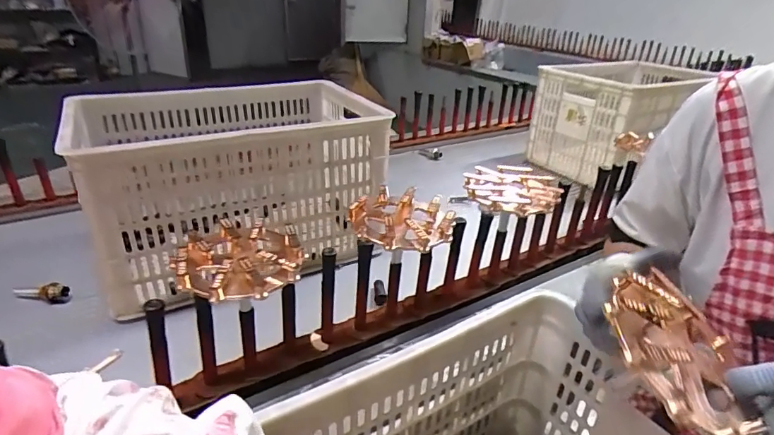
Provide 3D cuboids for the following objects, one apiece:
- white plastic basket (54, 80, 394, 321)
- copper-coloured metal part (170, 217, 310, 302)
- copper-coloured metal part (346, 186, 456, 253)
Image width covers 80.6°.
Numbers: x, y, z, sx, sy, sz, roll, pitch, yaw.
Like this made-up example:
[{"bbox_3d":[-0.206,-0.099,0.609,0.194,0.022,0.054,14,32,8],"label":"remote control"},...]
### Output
[{"bbox_3d":[-0.256,-0.067,0.802,0.481,0.262,0.307,-18,34,-32],"label":"white plastic basket"},{"bbox_3d":[-0.156,0.043,0.489,0.126,0.028,0.129,-7,30,-16],"label":"copper-coloured metal part"},{"bbox_3d":[0.022,0.001,0.594,0.129,0.031,0.126,1,29,-1],"label":"copper-coloured metal part"}]

